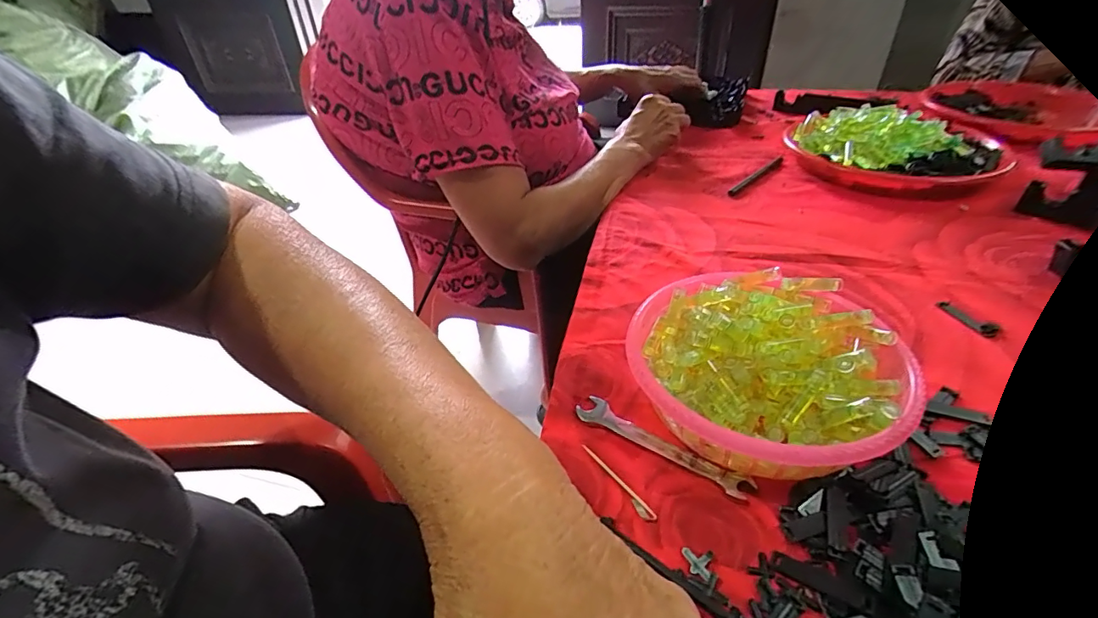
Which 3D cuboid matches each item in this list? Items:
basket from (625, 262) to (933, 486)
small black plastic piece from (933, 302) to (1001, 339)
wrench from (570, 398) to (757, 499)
[{"bbox_3d":[0.140,0.040,0.327,0.166,0.055,0.163,-2,37,1],"label":"basket"},{"bbox_3d":[0.342,0.007,0.404,0.015,0.004,0.048,-15,39,-15],"label":"small black plastic piece"},{"bbox_3d":[0.070,0.086,0.316,0.115,0.004,0.019,23,44,29],"label":"wrench"}]

